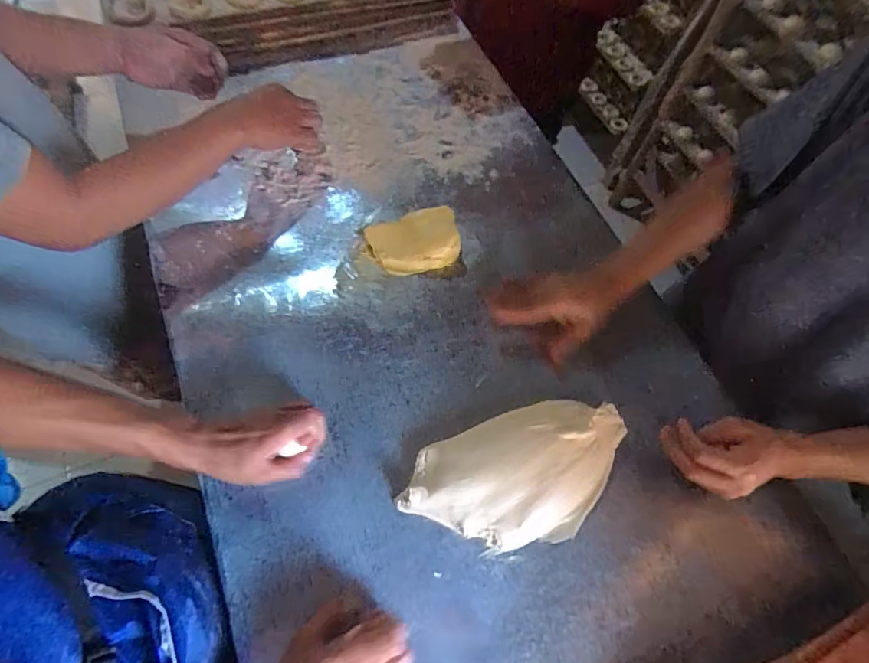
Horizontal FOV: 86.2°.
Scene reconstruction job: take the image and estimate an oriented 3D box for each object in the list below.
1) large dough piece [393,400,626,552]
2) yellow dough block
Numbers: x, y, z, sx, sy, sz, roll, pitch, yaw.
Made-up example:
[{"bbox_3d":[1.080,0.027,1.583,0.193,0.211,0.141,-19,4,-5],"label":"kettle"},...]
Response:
[{"bbox_3d":[0.096,0.155,0.500,0.251,0.035,0.130,-15,66,-13],"label":"large dough piece"},{"bbox_3d":[-0.027,-0.122,0.621,0.112,0.034,0.080,-12,65,-11],"label":"yellow dough block"}]

